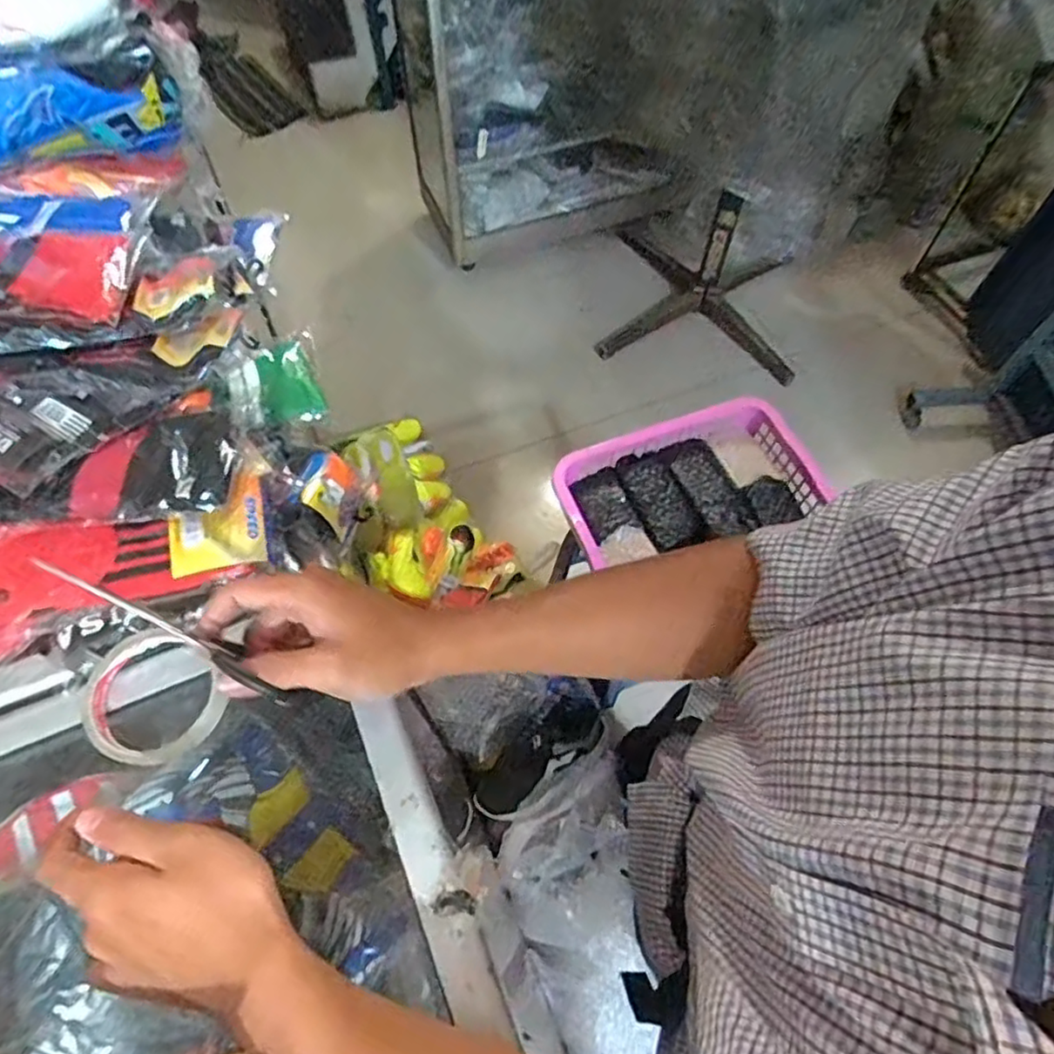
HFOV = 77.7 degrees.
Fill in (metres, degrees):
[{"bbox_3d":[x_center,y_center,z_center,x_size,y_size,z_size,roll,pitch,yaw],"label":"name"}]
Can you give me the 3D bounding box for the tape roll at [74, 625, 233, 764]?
[{"bbox_3d":[-0.254,0.117,0.447,0.084,0.024,0.081,0,61,0],"label":"tape roll"}]

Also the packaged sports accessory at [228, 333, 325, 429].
[{"bbox_3d":[-0.221,-0.130,0.574,0.075,0.026,0.085,-12,62,-6],"label":"packaged sports accessory"}]

